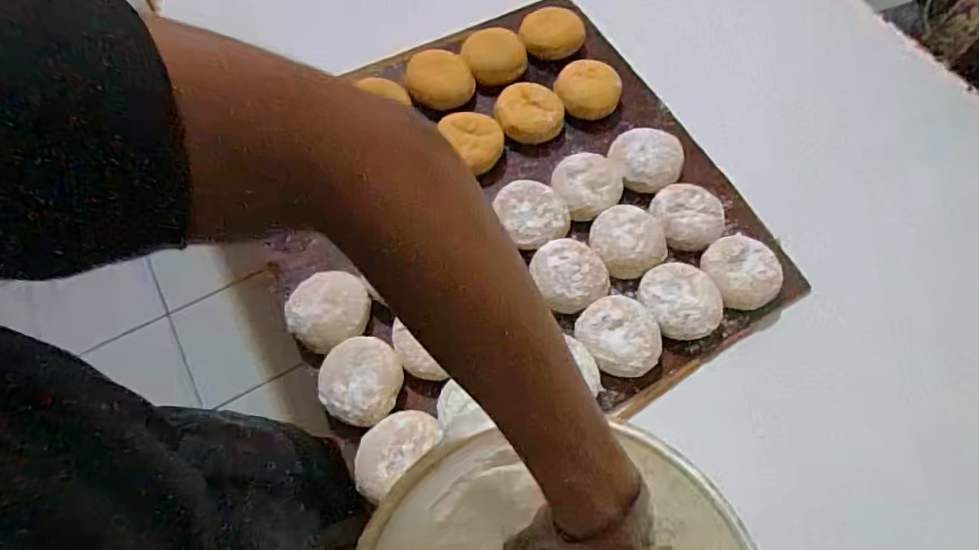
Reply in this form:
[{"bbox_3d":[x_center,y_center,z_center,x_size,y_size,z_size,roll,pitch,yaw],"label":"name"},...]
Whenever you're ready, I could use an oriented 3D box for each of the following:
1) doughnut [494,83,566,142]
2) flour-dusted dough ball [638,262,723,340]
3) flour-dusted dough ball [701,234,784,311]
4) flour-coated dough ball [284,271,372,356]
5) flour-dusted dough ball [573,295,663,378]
[{"bbox_3d":[0.051,-0.219,0.741,0.098,0.041,0.084,4,62,-2],"label":"doughnut"},{"bbox_3d":[0.211,0.027,0.623,0.078,0.045,0.085,2,62,-3],"label":"flour-dusted dough ball"},{"bbox_3d":[0.292,-0.003,0.649,0.081,0.038,0.088,2,62,-3],"label":"flour-dusted dough ball"},{"bbox_3d":[-0.173,0.042,0.606,0.080,0.061,0.083,2,62,-3],"label":"flour-coated dough ball"},{"bbox_3d":[0.142,0.068,0.606,0.083,0.039,0.087,-39,71,-21],"label":"flour-dusted dough ball"}]

